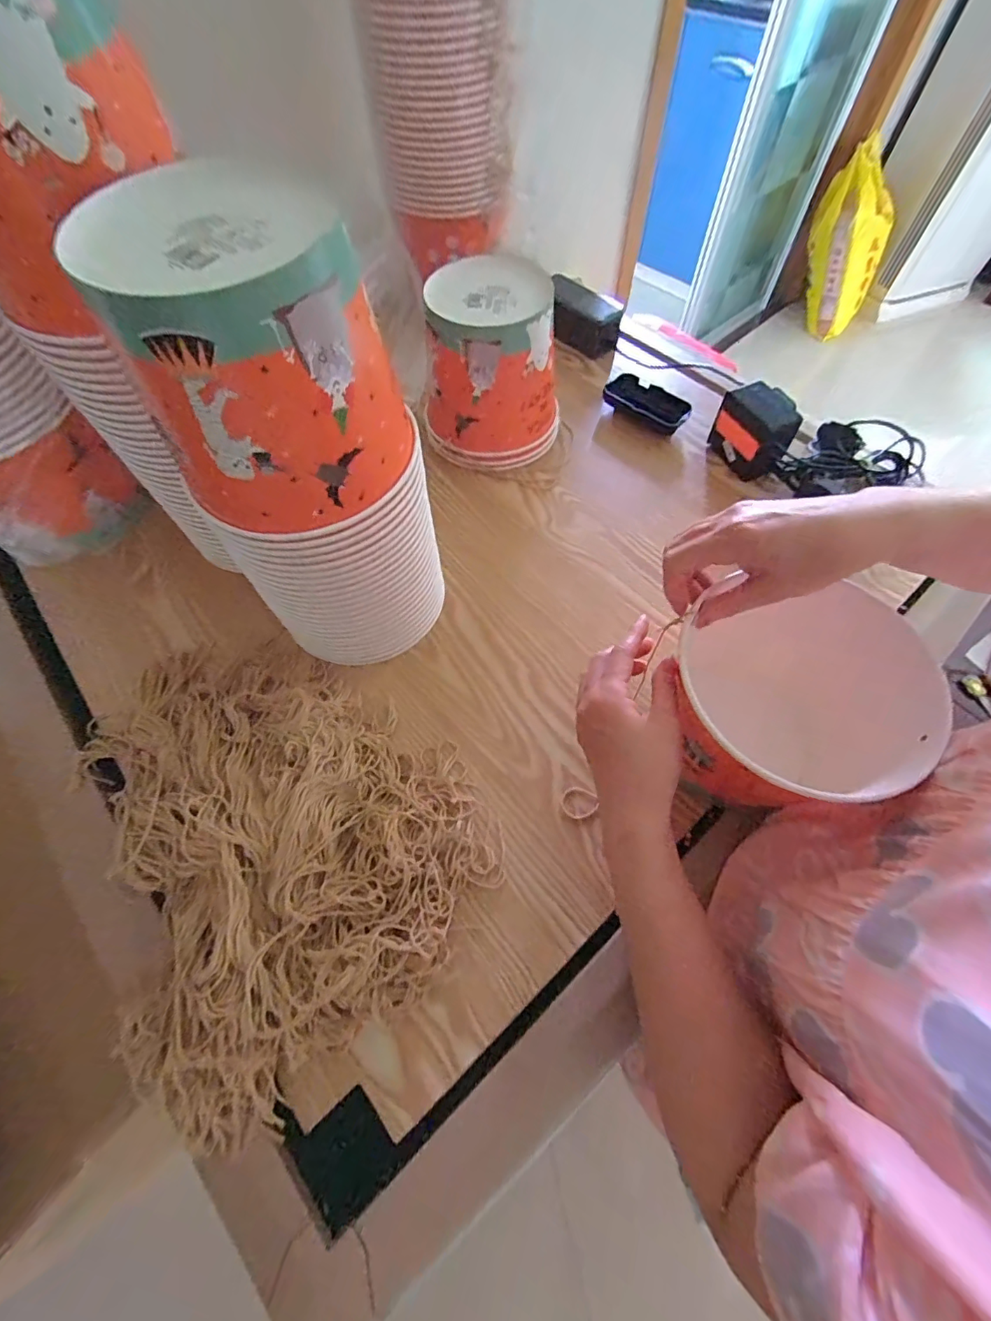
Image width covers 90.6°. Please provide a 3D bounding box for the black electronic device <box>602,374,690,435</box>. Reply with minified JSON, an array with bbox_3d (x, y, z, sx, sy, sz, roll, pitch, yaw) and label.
[{"bbox_3d":[0.196,-0.329,0.627,0.110,0.028,0.054,35,69,15],"label":"black electronic device"}]

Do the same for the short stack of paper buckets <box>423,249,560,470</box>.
[{"bbox_3d":[0.003,-0.325,0.550,0.145,0.154,0.138,3,64,1],"label":"short stack of paper buckets"}]

